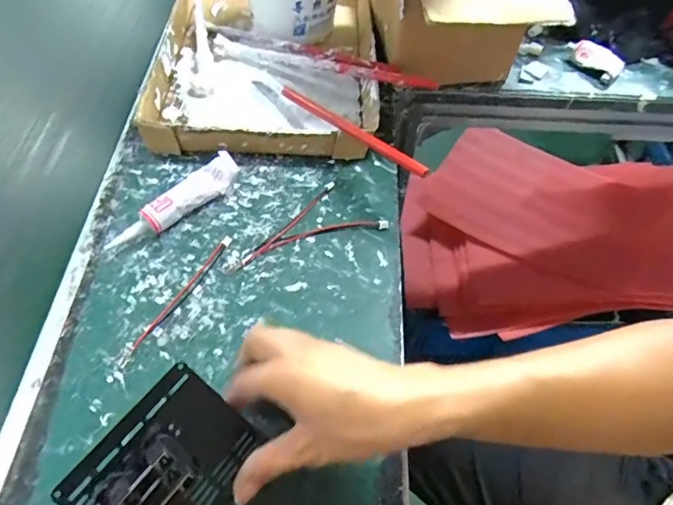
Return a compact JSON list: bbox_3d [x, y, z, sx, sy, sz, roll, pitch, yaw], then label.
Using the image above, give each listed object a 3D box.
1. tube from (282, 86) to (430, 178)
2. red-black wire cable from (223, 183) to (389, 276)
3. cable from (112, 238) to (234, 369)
[{"bbox_3d":[0.009,-0.118,0.439,0.008,0.012,0.206,-33,50,-20],"label":"tube"},{"bbox_3d":[-0.033,-0.028,0.432,0.150,0.005,0.066,-16,59,-11],"label":"red-black wire cable"},{"bbox_3d":[-0.131,0.036,0.388,0.011,0.004,0.135,28,61,16],"label":"cable"}]

